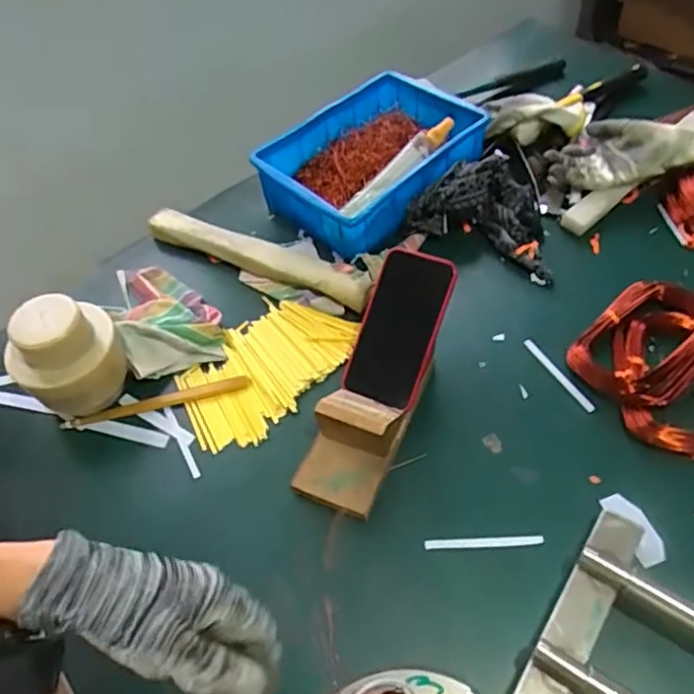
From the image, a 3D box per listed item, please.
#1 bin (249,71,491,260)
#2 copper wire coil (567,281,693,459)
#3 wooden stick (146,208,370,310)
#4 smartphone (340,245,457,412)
[{"bbox_3d":[0.041,-0.265,0.868,0.215,0.089,0.310,36,64,28],"label":"bin"},{"bbox_3d":[0.349,0.015,0.668,0.162,0.038,0.203,-25,55,-14],"label":"copper wire coil"},{"bbox_3d":[-0.118,-0.119,0.807,0.324,0.047,0.050,20,57,19],"label":"wooden stick"},{"bbox_3d":[0.056,-0.020,0.655,0.082,0.016,0.160,20,96,12],"label":"smartphone"}]

